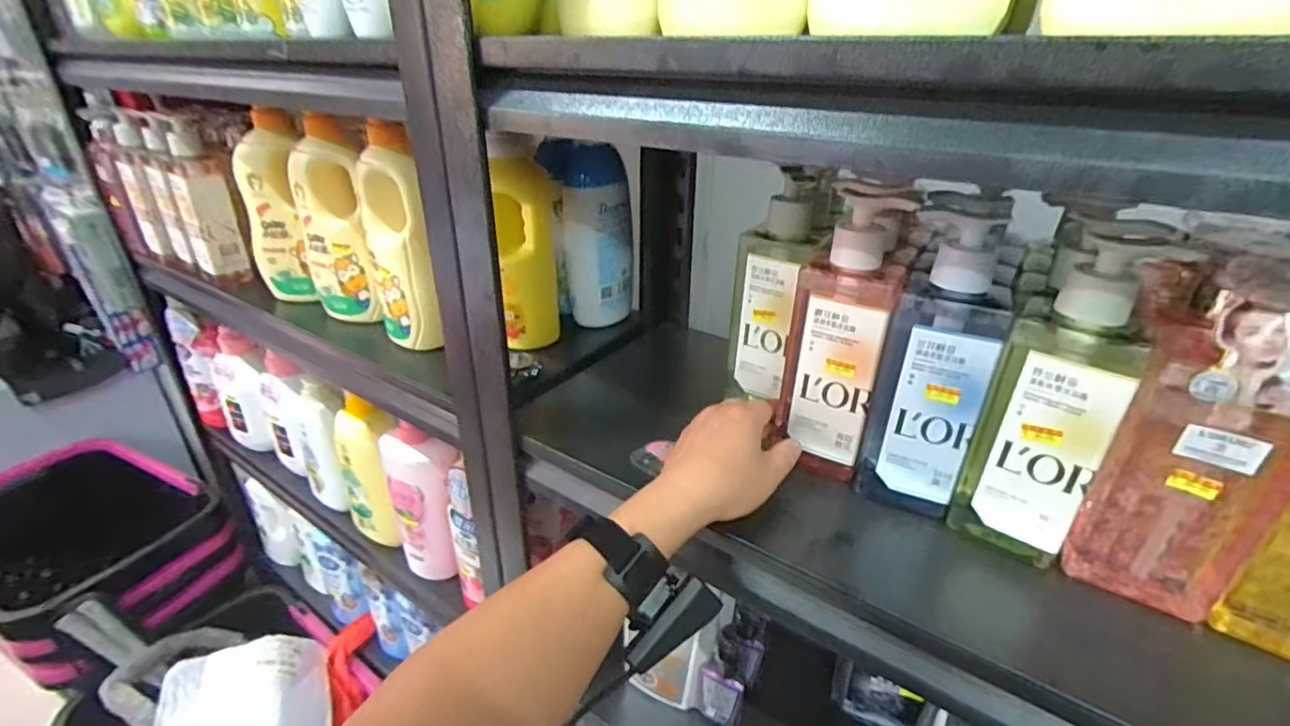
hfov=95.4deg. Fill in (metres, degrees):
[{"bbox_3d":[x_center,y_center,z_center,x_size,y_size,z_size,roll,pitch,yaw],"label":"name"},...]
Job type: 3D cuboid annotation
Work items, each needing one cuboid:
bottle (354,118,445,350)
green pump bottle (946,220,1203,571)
[{"bbox_3d":[-0.251,-0.122,0.595,0.048,0.220,0.073,-18,34,-32],"label":"bottle"},{"bbox_3d":[0.259,0.026,0.372,0.068,0.218,0.046,22,35,33],"label":"green pump bottle"}]

